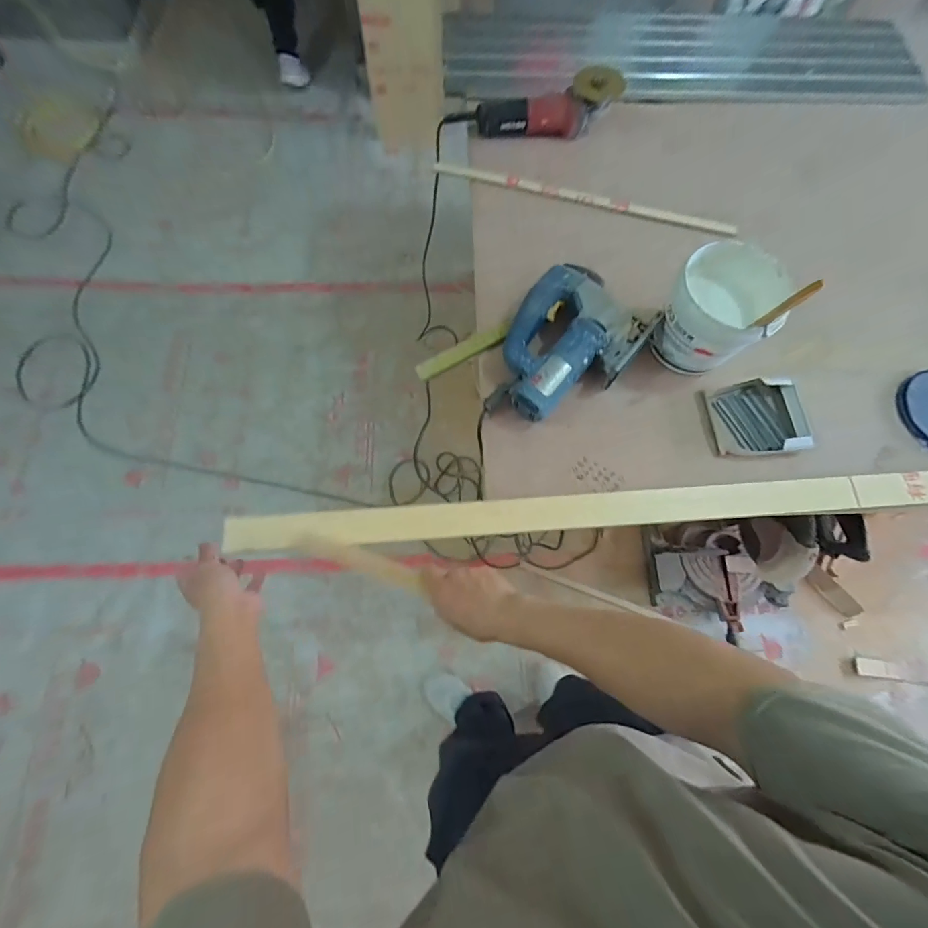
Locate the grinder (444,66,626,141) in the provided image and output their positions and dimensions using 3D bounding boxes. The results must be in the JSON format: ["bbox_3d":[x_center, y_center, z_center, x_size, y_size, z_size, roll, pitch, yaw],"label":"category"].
[{"bbox_3d":[0.141,-0.717,0.864,0.345,0.091,0.085,-4,70,10],"label":"grinder"}]

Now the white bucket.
[{"bbox_3d":[0.391,-0.238,0.680,0.136,0.151,0.144,0,73,-2],"label":"white bucket"}]

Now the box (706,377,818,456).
[{"bbox_3d":[0.482,-0.078,0.695,0.144,0.034,0.129,-3,73,-3],"label":"box"}]

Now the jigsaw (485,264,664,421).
[{"bbox_3d":[0.168,-0.197,0.698,0.202,0.084,0.322,39,76,9],"label":"jigsaw"}]

